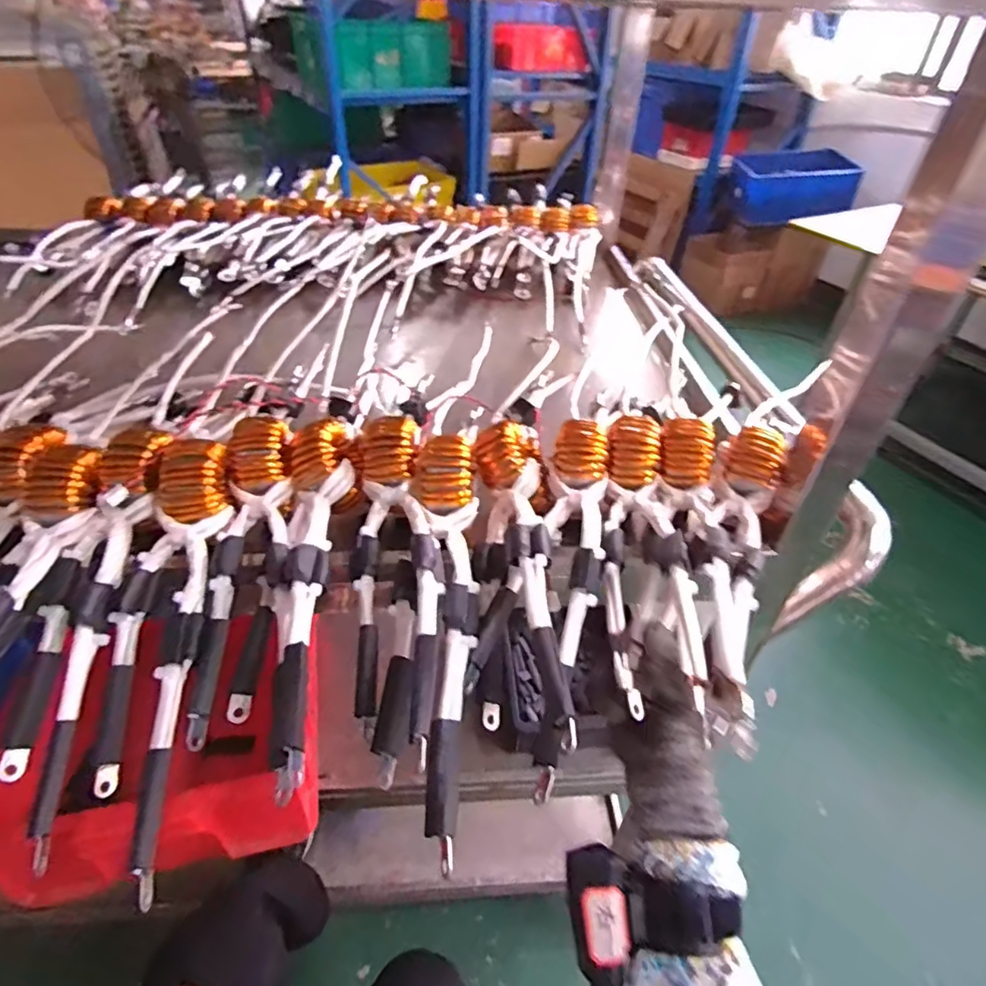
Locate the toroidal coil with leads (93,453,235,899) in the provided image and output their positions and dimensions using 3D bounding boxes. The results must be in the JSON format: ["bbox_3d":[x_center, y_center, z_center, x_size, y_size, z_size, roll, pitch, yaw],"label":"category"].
[{"bbox_3d":[-0.219,0.089,0.378,0.056,0.043,0.293,-2,62,-6],"label":"toroidal coil with leads"}]

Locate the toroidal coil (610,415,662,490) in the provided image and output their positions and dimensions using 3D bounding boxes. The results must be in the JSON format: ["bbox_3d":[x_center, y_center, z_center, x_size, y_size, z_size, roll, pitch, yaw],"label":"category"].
[{"bbox_3d":[0.119,-0.034,0.489,0.042,0.037,0.056,10,41,8],"label":"toroidal coil"}]

